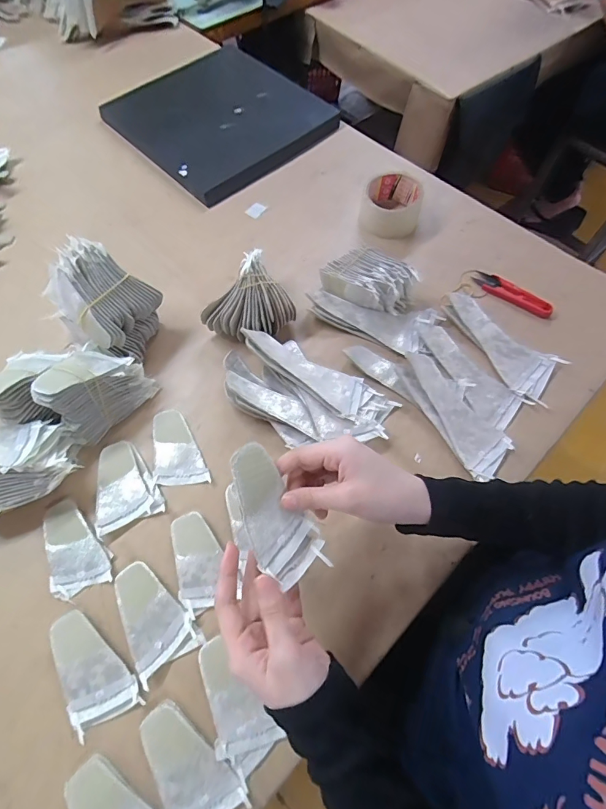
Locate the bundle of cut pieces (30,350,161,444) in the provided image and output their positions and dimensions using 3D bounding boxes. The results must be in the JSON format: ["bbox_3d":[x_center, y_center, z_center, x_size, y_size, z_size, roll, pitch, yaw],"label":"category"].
[{"bbox_3d":[-0.238,-0.024,0.477,0.073,0.086,0.103,38,69,16],"label":"bundle of cut pieces"}]

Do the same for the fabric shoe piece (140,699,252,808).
[{"bbox_3d":[-0.100,0.306,0.352,0.055,0.004,0.101,-39,71,-17],"label":"fabric shoe piece"}]

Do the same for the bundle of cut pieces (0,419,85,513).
[{"bbox_3d":[-0.295,0.063,0.440,0.105,0.071,0.083,-18,66,-9],"label":"bundle of cut pieces"}]

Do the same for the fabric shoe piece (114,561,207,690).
[{"bbox_3d":[-0.148,0.202,0.403,0.058,0.009,0.100,-35,69,-16],"label":"fabric shoe piece"}]

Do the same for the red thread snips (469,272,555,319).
[{"bbox_3d":[0.294,-0.157,0.586,0.111,0.010,0.028,35,69,15],"label":"red thread snips"}]

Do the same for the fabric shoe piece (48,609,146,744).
[{"bbox_3d":[-0.196,0.240,0.386,0.058,0.012,0.100,-30,68,-14],"label":"fabric shoe piece"}]

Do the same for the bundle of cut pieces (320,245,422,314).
[{"bbox_3d":[0.090,-0.169,0.569,0.119,0.052,0.079,37,69,16],"label":"bundle of cut pieces"}]

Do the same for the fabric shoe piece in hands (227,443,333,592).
[{"bbox_3d":[-0.027,0.090,0.336,0.058,0.006,0.111,-36,99,-35],"label":"fabric shoe piece in hands"}]

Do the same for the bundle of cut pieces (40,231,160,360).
[{"bbox_3d":[-0.238,-0.117,0.508,0.108,0.117,0.093,22,66,9],"label":"bundle of cut pieces"}]

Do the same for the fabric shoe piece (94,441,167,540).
[{"bbox_3d":[-0.200,0.086,0.462,0.066,0.009,0.095,-22,66,-11],"label":"fabric shoe piece"}]

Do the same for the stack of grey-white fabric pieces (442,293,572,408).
[{"bbox_3d":[0.263,-0.084,0.551,0.072,0.011,0.177,-29,68,-14],"label":"stack of grey-white fabric pieces"}]

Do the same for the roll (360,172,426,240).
[{"bbox_3d":[0.138,-0.311,0.642,0.086,0.050,0.091,0,64,-1],"label":"roll"}]

